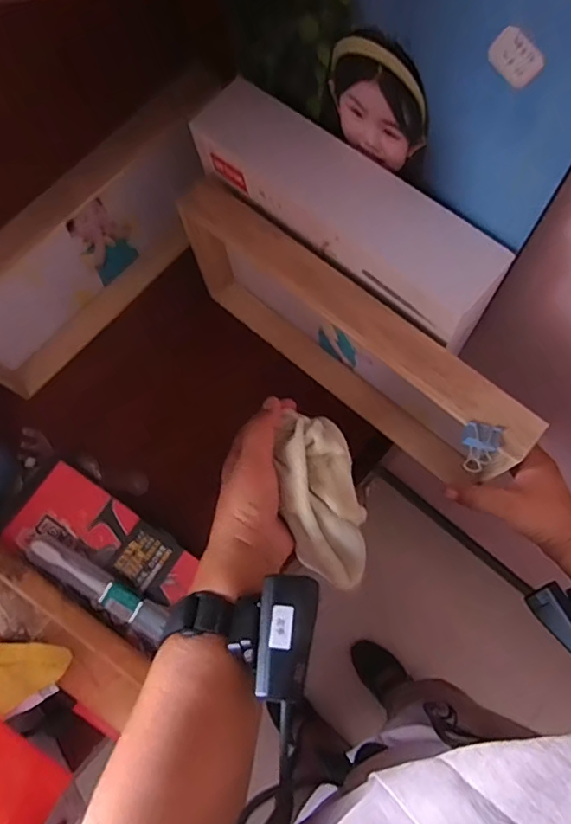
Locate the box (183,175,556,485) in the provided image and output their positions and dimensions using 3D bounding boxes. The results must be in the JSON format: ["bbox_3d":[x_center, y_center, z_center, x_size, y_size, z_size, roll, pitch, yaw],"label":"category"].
[{"bbox_3d":[0.054,-0.065,0.531,0.059,0.177,0.356,-43,76,-11],"label":"box"}]

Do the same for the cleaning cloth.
[{"bbox_3d":[0.029,0.073,0.415,0.056,0.038,0.134,-13,98,-2],"label":"cleaning cloth"}]

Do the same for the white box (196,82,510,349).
[{"bbox_3d":[0.049,-0.169,0.451,0.286,0.065,0.066,40,78,13],"label":"white box"}]

